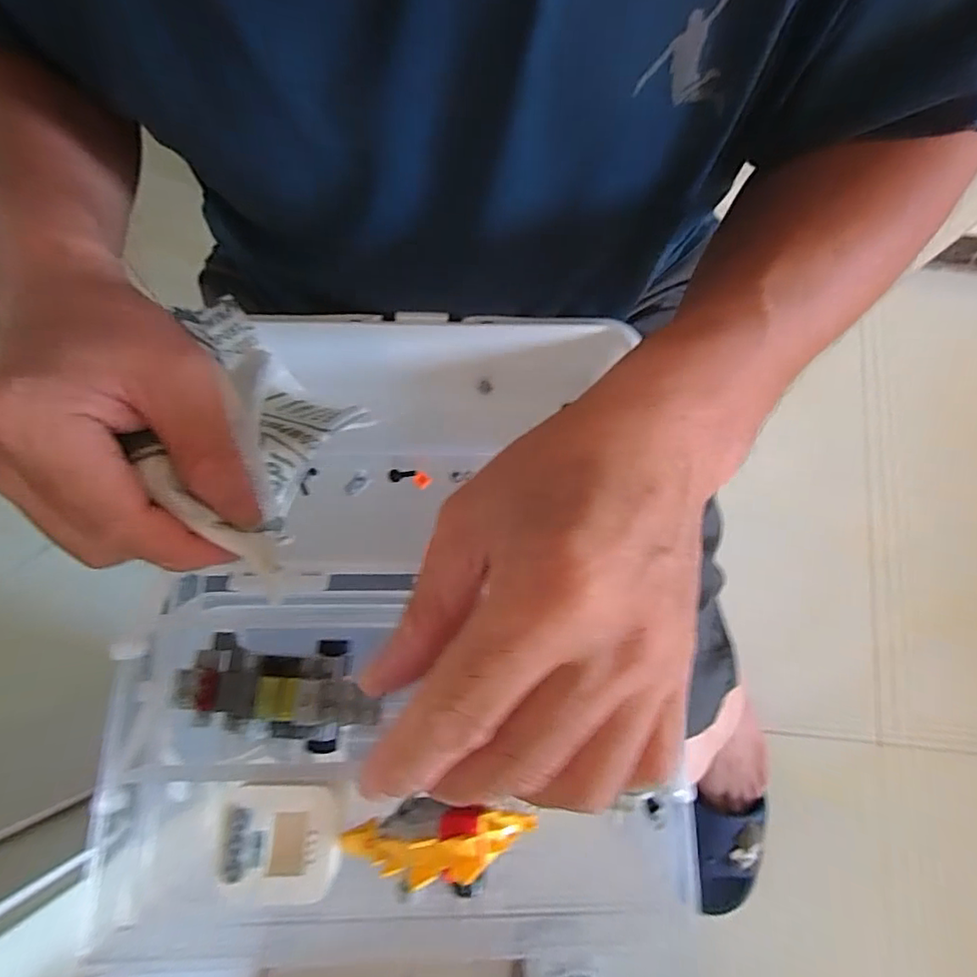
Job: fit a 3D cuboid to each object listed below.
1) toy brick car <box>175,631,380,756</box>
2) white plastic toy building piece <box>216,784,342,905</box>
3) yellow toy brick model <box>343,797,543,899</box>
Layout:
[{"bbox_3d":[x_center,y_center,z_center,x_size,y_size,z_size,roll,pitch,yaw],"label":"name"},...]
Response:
[{"bbox_3d":[-0.084,0.085,0.224,0.086,0.031,0.042,3,78,14],"label":"toy brick car"},{"bbox_3d":[-0.079,0.135,0.206,0.042,0.013,0.037,4,78,1],"label":"white plastic toy building piece"},{"bbox_3d":[-0.020,0.134,0.206,0.073,0.030,0.023,1,78,0],"label":"yellow toy brick model"}]

